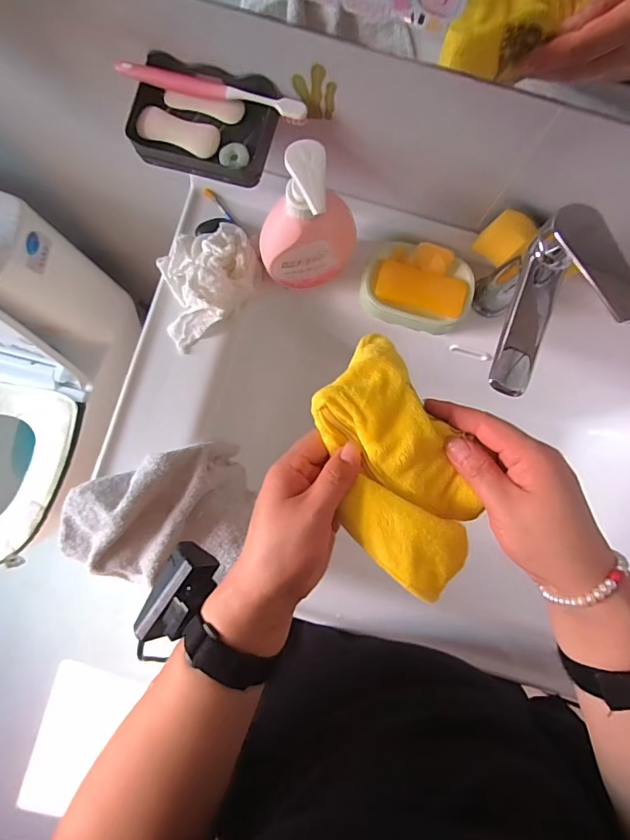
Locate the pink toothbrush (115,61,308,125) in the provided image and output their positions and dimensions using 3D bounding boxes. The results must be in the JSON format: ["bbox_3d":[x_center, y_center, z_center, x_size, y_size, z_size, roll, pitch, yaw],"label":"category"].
[{"bbox_3d":[-0.096,-0.317,0.422,0.182,0.024,0.021,16,84,0],"label":"pink toothbrush"}]

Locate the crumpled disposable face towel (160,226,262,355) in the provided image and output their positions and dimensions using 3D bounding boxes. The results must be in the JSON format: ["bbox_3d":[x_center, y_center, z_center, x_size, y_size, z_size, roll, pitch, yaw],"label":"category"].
[{"bbox_3d":[-0.133,-0.168,0.522,0.134,0.070,0.103,-29,86,-4],"label":"crumpled disposable face towel"}]

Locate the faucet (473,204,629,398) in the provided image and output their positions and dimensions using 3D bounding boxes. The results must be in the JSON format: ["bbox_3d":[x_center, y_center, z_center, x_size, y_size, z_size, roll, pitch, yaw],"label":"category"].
[{"bbox_3d":[0.200,-0.095,0.457,0.137,0.203,0.108,-41,87,-5],"label":"faucet"}]

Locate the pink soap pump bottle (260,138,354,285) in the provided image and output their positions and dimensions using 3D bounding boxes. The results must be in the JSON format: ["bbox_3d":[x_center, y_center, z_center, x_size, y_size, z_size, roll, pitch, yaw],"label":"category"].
[{"bbox_3d":[-0.005,-0.188,0.443,0.100,0.200,0.054,-4,85,-2],"label":"pink soap pump bottle"}]

